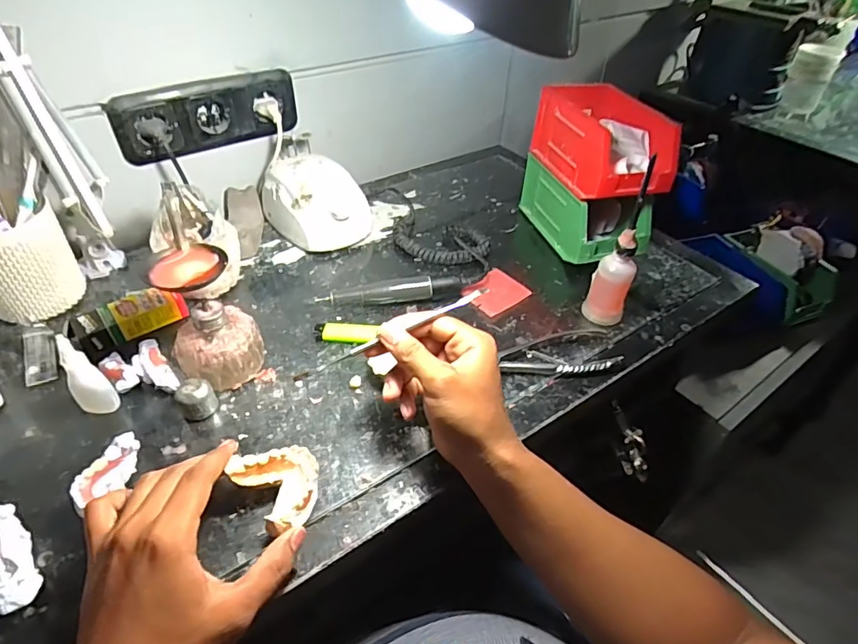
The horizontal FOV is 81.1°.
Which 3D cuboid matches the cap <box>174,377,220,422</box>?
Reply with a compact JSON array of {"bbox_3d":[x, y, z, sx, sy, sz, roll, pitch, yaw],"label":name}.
[{"bbox_3d":[-0.207,0.070,0.449,0.031,0.029,0.027,-27,51,-29],"label":"cap"}]

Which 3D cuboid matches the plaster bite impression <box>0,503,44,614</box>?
[{"bbox_3d":[-0.288,0.163,0.340,0.032,0.035,0.069,-29,52,-30],"label":"plaster bite impression"}]

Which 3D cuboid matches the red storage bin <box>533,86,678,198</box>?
[{"bbox_3d":[0.206,-0.226,0.619,0.094,0.081,0.202,-11,44,-15],"label":"red storage bin"}]

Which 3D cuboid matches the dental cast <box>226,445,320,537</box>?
[{"bbox_3d":[-0.108,0.122,0.377,0.055,0.027,0.069,-31,52,-31],"label":"dental cast"}]

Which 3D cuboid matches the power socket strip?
[{"bbox_3d":[-0.267,-0.255,0.623,0.217,0.079,0.032,-27,50,-28],"label":"power socket strip"}]

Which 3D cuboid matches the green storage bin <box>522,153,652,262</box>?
[{"bbox_3d":[0.204,-0.151,0.670,0.097,0.083,0.173,-12,45,-15],"label":"green storage bin"}]

